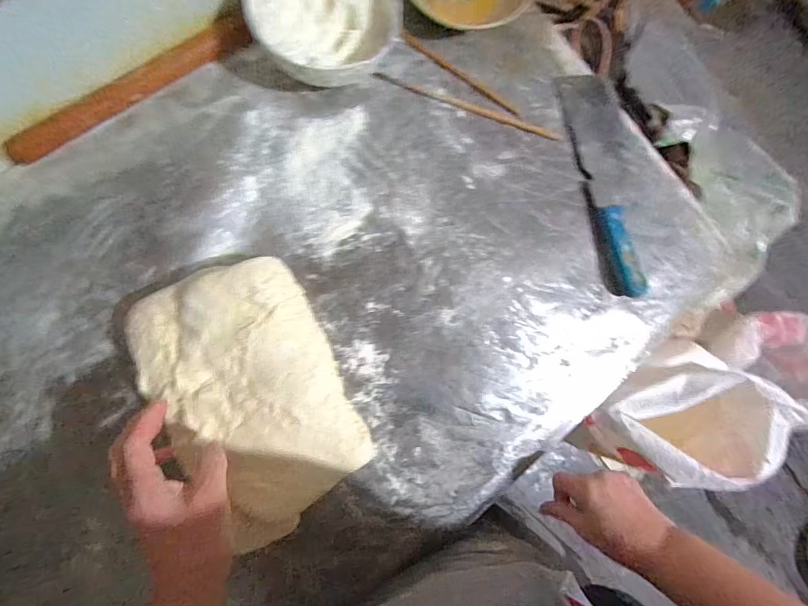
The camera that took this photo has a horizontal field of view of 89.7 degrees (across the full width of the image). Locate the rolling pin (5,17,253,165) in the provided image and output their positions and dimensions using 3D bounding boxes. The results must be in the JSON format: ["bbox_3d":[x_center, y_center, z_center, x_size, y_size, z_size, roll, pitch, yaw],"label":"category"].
[{"bbox_3d":[-0.285,-0.228,0.432,0.267,0.021,0.029,-36,89,-10],"label":"rolling pin"}]

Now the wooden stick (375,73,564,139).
[{"bbox_3d":[0.081,-0.238,0.492,0.233,0.007,0.012,15,82,-5],"label":"wooden stick"}]

